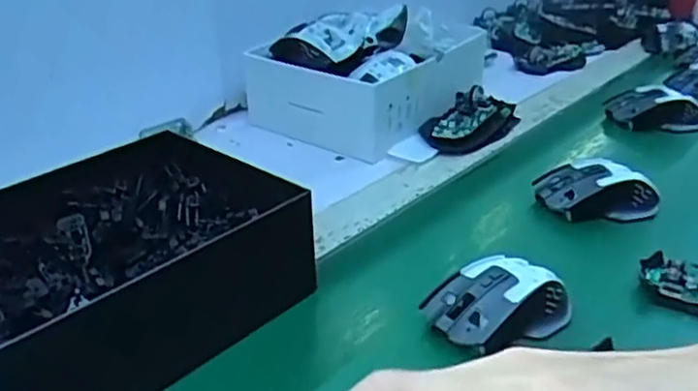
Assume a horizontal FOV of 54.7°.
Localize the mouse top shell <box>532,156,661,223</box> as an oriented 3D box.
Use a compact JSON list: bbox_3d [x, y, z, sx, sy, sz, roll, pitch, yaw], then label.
[{"bbox_3d":[0.228,-0.006,0.617,0.104,0.040,0.057,-7,29,-7],"label":"mouse top shell"}]

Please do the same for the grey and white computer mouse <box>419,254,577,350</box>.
[{"bbox_3d":[0.105,0.075,0.479,0.102,0.040,0.065,-15,31,-21],"label":"grey and white computer mouse"}]

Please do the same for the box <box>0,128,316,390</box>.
[{"bbox_3d":[-0.166,0.046,0.479,0.193,0.083,0.223,22,37,38],"label":"box"}]

